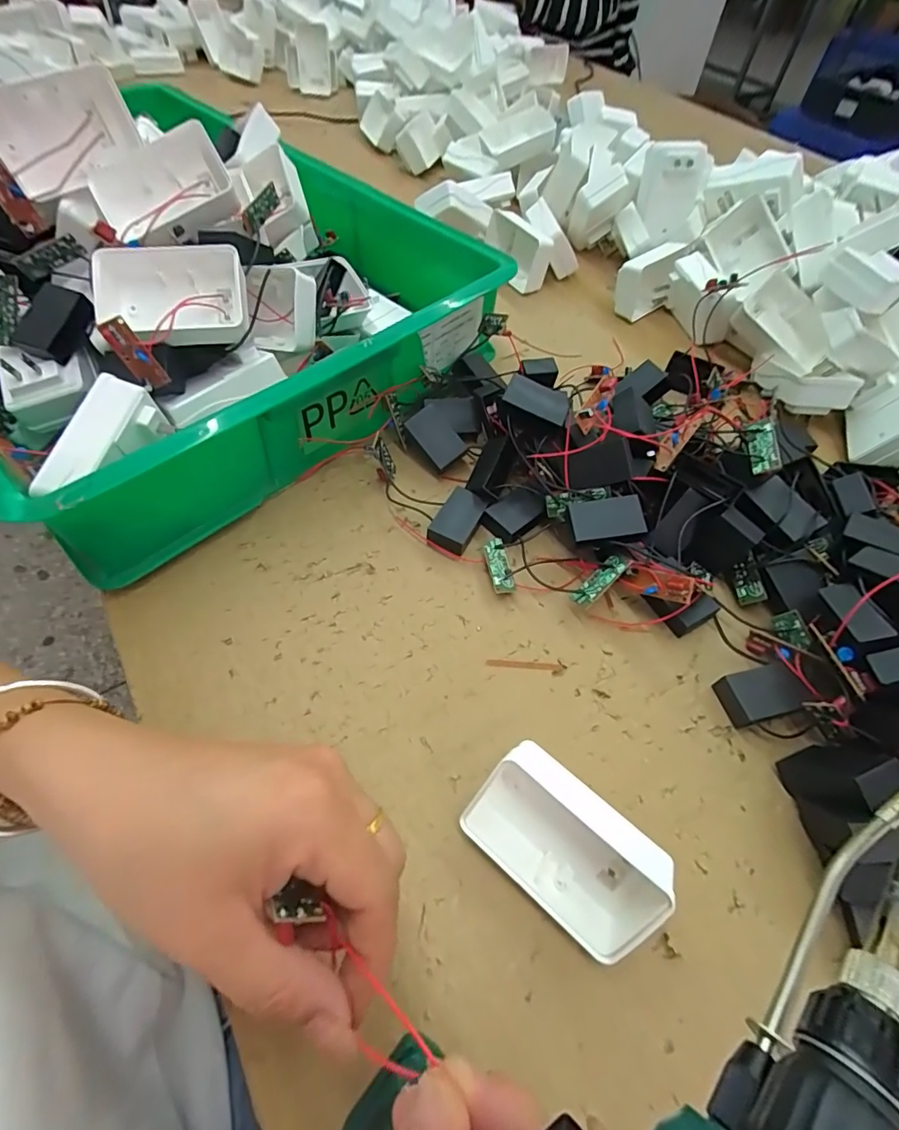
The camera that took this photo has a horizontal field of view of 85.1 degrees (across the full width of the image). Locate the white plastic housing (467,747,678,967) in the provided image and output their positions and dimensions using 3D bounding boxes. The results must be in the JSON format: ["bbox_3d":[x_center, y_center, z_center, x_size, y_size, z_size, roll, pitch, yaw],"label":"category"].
[{"bbox_3d":[0.054,0.134,0.233,0.088,0.052,0.047,37,62,19],"label":"white plastic housing"}]

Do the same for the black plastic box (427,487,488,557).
[{"bbox_3d":[0.006,-0.031,0.360,0.028,0.021,0.049,24,58,12],"label":"black plastic box"}]

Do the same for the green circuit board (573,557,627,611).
[{"bbox_3d":[0.099,0.012,0.324,0.040,0.004,0.014,-44,67,-1],"label":"green circuit board"}]

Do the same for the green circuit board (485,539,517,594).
[{"bbox_3d":[0.035,0.001,0.342,0.016,0.006,0.041,-1,59,-21],"label":"green circuit board"}]

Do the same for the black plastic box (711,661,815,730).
[{"bbox_3d":[0.190,0.079,0.298,0.045,0.019,0.030,-10,58,-10],"label":"black plastic box"}]

